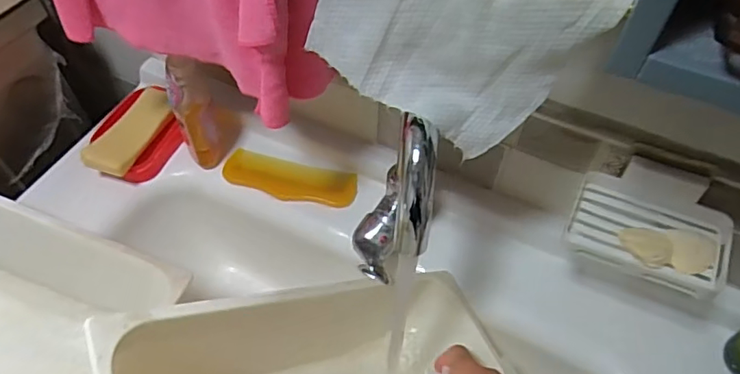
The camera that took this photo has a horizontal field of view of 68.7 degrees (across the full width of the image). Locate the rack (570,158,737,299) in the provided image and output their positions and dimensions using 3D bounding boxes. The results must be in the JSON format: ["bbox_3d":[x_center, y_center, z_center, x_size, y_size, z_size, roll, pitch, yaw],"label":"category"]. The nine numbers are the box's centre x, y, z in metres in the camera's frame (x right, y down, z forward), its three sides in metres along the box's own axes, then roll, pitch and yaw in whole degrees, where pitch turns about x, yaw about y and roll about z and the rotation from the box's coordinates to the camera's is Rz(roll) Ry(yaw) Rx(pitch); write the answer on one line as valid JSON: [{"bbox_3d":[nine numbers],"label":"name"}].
[{"bbox_3d":[0.240,0.032,0.464,0.129,0.038,0.098,20,56,13],"label":"rack"}]

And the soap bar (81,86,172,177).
[{"bbox_3d":[-0.278,-0.070,0.637,0.046,0.024,0.135,15,55,10],"label":"soap bar"}]

